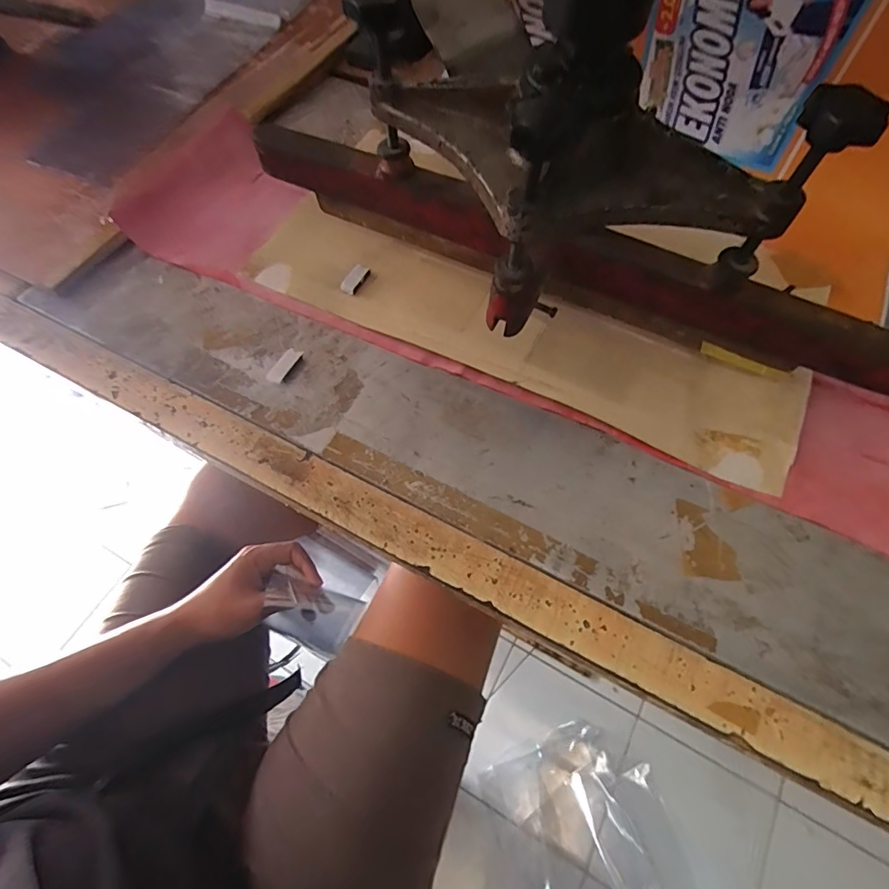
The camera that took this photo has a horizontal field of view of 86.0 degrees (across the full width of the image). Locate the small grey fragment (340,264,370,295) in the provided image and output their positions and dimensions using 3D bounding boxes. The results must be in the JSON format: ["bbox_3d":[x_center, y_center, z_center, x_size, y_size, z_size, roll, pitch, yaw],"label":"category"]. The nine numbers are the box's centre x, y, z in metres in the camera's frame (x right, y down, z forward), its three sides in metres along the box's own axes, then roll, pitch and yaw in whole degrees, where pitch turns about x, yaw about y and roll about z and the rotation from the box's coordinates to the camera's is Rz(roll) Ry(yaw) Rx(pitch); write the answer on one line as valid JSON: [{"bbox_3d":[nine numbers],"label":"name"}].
[{"bbox_3d":[-0.074,-0.136,0.394,0.014,0.007,0.028,26,67,14],"label":"small grey fragment"}]

